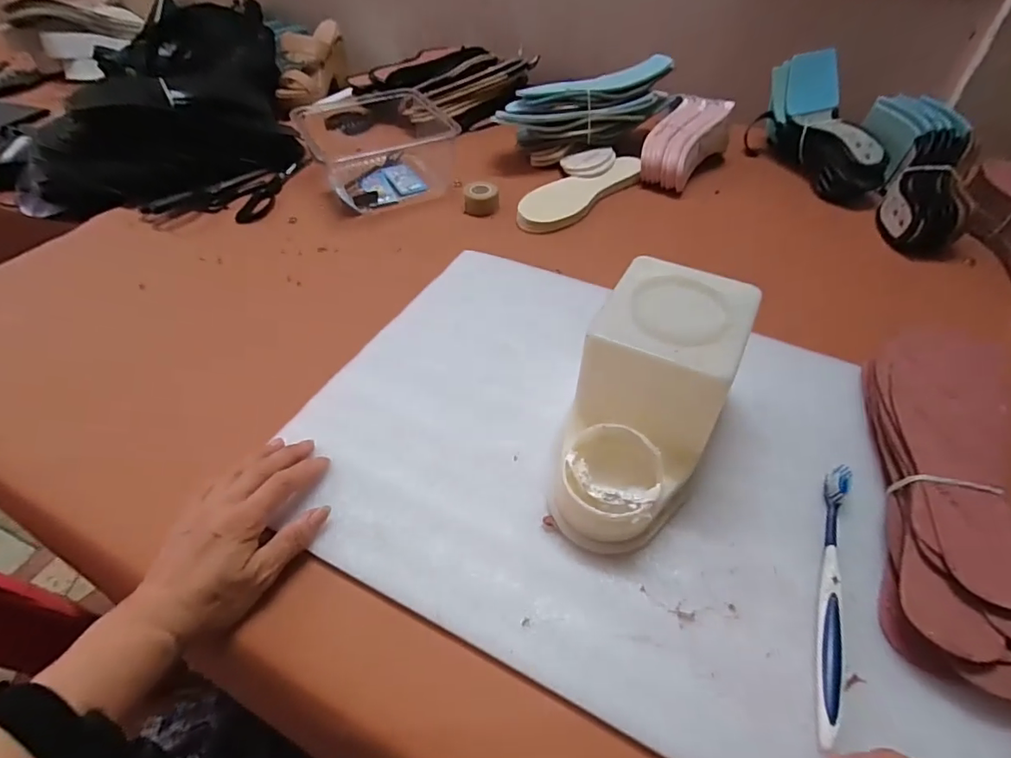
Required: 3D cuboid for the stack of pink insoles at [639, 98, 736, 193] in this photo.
[{"bbox_3d":[0.266,-0.353,0.757,0.087,0.050,0.181,33,71,27],"label":"stack of pink insoles"}]

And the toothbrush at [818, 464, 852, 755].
[{"bbox_3d":[0.218,0.135,0.338,0.016,0.019,0.193,18,48,15],"label":"toothbrush"}]

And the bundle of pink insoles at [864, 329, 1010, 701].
[{"bbox_3d":[0.333,0.061,0.388,0.105,0.048,0.319,19,49,17],"label":"bundle of pink insoles"}]

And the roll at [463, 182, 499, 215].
[{"bbox_3d":[-0.033,-0.247,0.701,0.047,0.027,0.046,0,46,-1],"label":"roll"}]

